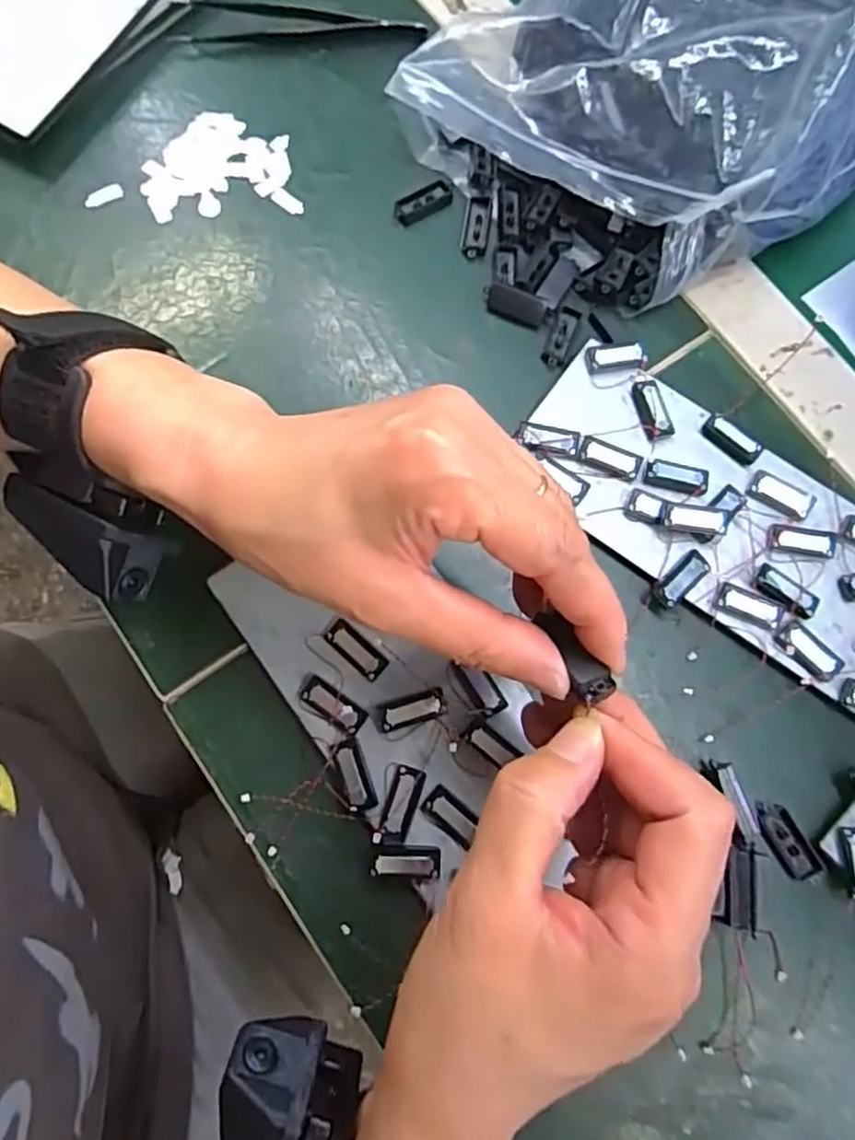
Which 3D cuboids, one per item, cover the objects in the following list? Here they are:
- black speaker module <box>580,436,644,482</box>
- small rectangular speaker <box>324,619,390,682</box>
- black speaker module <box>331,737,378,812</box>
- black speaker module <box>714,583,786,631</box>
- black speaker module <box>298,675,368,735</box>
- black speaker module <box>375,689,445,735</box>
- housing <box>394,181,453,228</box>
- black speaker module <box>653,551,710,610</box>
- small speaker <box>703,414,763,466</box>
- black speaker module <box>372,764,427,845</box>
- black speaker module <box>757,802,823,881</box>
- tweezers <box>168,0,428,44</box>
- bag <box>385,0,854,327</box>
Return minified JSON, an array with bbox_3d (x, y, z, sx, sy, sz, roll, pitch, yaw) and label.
[{"bbox_3d":[0.080,-0.049,0.313,0.027,0.004,0.013,25,77,5],"label":"black speaker module"},{"bbox_3d":[-0.029,0.033,0.291,0.028,0.004,0.012,41,79,8],"label":"small rectangular speaker"},{"bbox_3d":[-0.029,0.080,0.279,0.011,0.004,0.027,-19,77,-6],"label":"black speaker module"},{"bbox_3d":[0.136,0.015,0.299,0.027,0.004,0.014,22,77,4],"label":"black speaker module"},{"bbox_3d":[-0.038,0.054,0.286,0.028,0.004,0.012,34,78,7],"label":"black speaker module"},{"bbox_3d":[-0.007,0.056,0.285,0.027,0.005,0.011,-17,77,-5],"label":"black speaker module"},{"bbox_3d":[-0.002,-0.180,0.349,0.030,0.004,0.013,-30,79,-8],"label":"housing"},{"bbox_3d":[0.108,0.004,0.302,0.027,0.006,0.012,-43,81,-10],"label":"black speaker module"},{"bbox_3d":[0.135,-0.058,0.318,0.027,0.004,0.011,37,78,7],"label":"small speaker"},{"bbox_3d":[-0.010,0.091,0.275,0.012,0.007,0.030,21,77,4],"label":"black speaker module"},{"bbox_3d":[0.143,0.107,0.284,0.012,0.006,0.031,-28,79,-8],"label":"black speaker module"},{"bbox_3d":[-0.067,-0.286,0.371,0.129,0.014,0.019,-3,76,-2],"label":"tweezers"},{"bbox_3d":[0.148,-0.258,0.335,0.334,0.077,0.182,-43,81,-10],"label":"bag"}]

